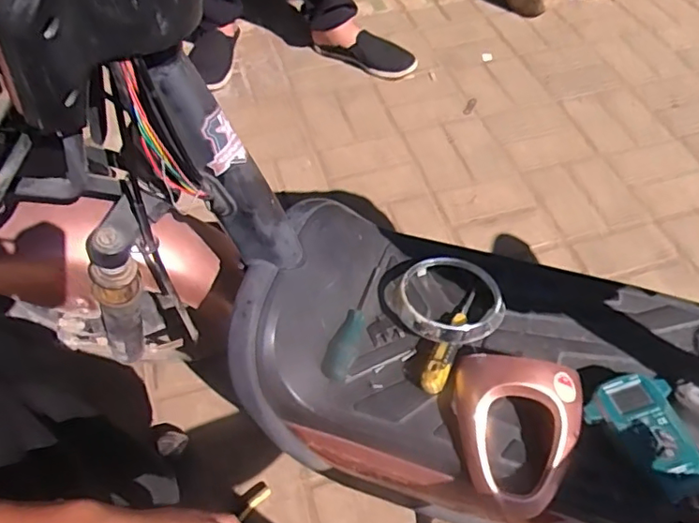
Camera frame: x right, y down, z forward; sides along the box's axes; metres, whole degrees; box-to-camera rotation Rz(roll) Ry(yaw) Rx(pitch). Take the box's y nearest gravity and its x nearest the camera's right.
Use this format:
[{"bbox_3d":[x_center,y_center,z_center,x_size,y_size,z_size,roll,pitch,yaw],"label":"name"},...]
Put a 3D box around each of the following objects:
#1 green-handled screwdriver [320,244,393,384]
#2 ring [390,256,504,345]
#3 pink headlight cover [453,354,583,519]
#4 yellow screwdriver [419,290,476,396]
[{"bbox_3d":[0.009,0.046,0.613,0.028,0.023,0.179,13,55,10],"label":"green-handled screwdriver"},{"bbox_3d":[0.105,0.041,0.601,0.105,0.041,0.110,0,54,0],"label":"ring"},{"bbox_3d":[0.151,0.152,0.513,0.111,0.060,0.124,10,55,7],"label":"pink headlight cover"},{"bbox_3d":[0.104,0.078,0.580,0.023,0.025,0.130,20,56,14],"label":"yellow screwdriver"}]

